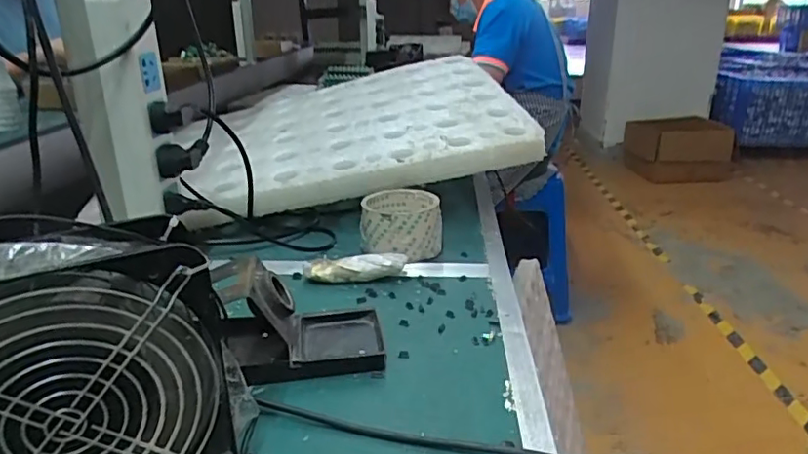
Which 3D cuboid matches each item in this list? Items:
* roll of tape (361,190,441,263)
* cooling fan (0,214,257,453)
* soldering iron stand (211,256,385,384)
[{"bbox_3d":[-0.003,-0.003,0.626,0.085,0.057,0.087,-2,22,-1],"label":"roll of tape"},{"bbox_3d":[-0.167,0.080,0.293,0.160,0.155,0.055,-13,24,-26],"label":"cooling fan"},{"bbox_3d":[-0.082,0.066,0.435,0.127,0.072,0.074,-6,22,-10],"label":"soldering iron stand"}]

